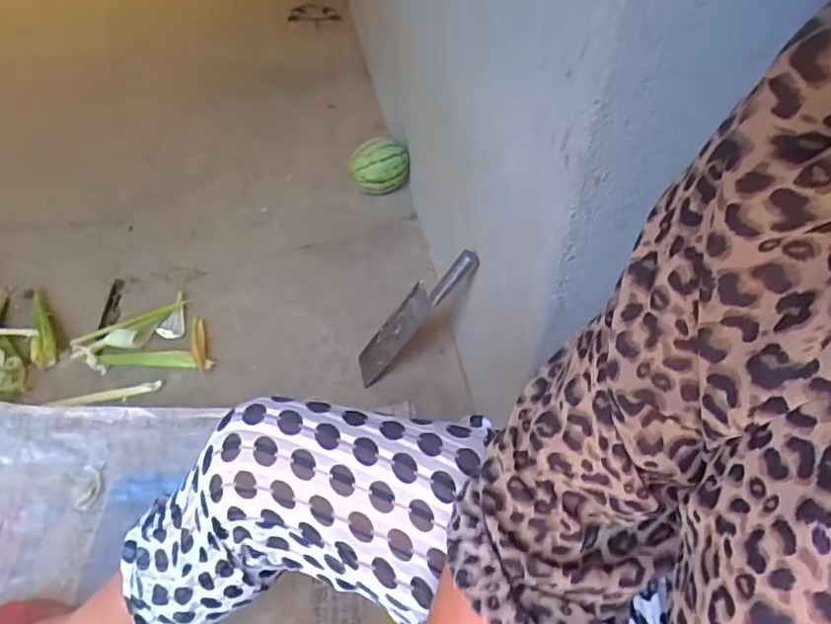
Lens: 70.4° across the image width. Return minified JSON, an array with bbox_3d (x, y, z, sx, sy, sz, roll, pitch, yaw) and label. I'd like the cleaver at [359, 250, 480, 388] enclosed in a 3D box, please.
[{"bbox_3d":[-0.003,0.001,1.030,0.035,0.323,0.104,27,36,-23],"label":"cleaver"}]

